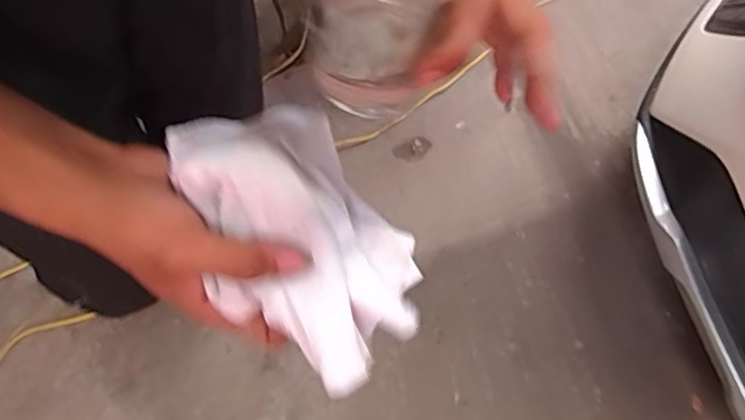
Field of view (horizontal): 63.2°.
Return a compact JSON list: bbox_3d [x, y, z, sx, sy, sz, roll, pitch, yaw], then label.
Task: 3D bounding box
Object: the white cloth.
[{"bbox_3d":[-0.041,0.007,0.317,0.098,0.058,0.166,-32,76,-11],"label":"white cloth"}]

